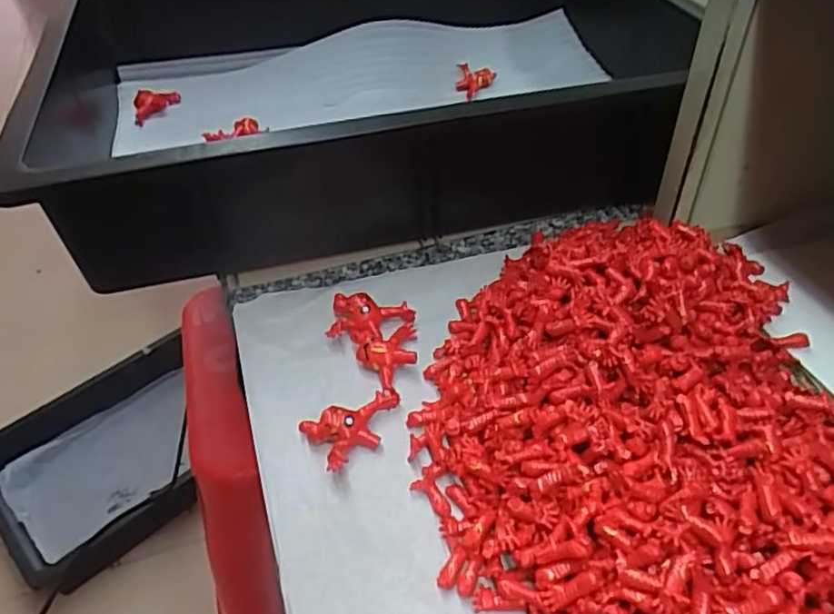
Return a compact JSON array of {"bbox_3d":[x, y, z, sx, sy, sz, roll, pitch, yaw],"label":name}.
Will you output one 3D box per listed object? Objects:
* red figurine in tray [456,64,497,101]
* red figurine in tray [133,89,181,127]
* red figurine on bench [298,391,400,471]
[{"bbox_3d":[0.049,-0.189,0.553,0.032,0.022,0.021,1,45,6],"label":"red figurine in tray"},{"bbox_3d":[-0.218,-0.170,0.550,0.041,0.019,0.022,-24,47,-18],"label":"red figurine in tray"},{"bbox_3d":[-0.028,0.058,0.316,0.048,0.011,0.030,-21,46,-15],"label":"red figurine on bench"}]

